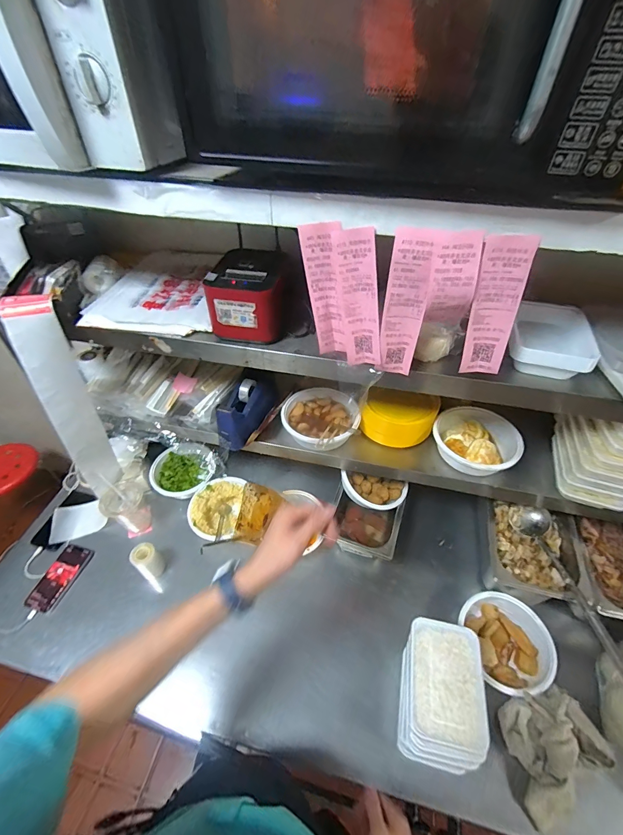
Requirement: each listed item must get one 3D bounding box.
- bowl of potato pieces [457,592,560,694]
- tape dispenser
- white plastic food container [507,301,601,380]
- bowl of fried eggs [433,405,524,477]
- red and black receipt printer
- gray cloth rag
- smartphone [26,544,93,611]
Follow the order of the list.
[{"bbox_3d":[0.380,0.446,0.716,0.156,0.079,0.171,-1,46,1],"label":"bowl of potato pieces"},{"bbox_3d":[-0.139,-0.020,0.798,0.093,0.085,0.172,13,48,13],"label":"tape dispenser"},{"bbox_3d":[0.387,-0.129,0.591,0.116,0.053,0.151,17,49,17],"label":"white plastic food container"},{"bbox_3d":[0.342,0.047,0.753,0.171,0.053,0.154,24,51,23],"label":"bowl of fried eggs"},{"bbox_3d":[-0.104,-0.207,0.638,0.143,0.121,0.136,11,47,12],"label":"red and black receipt printer"},{"bbox_3d":[0.401,0.548,0.588,0.139,0.086,0.155,-8,46,-6],"label":"gray cloth rag"},{"bbox_3d":[-0.570,0.360,0.817,0.083,0.010,0.140,8,47,9],"label":"smartphone"}]

